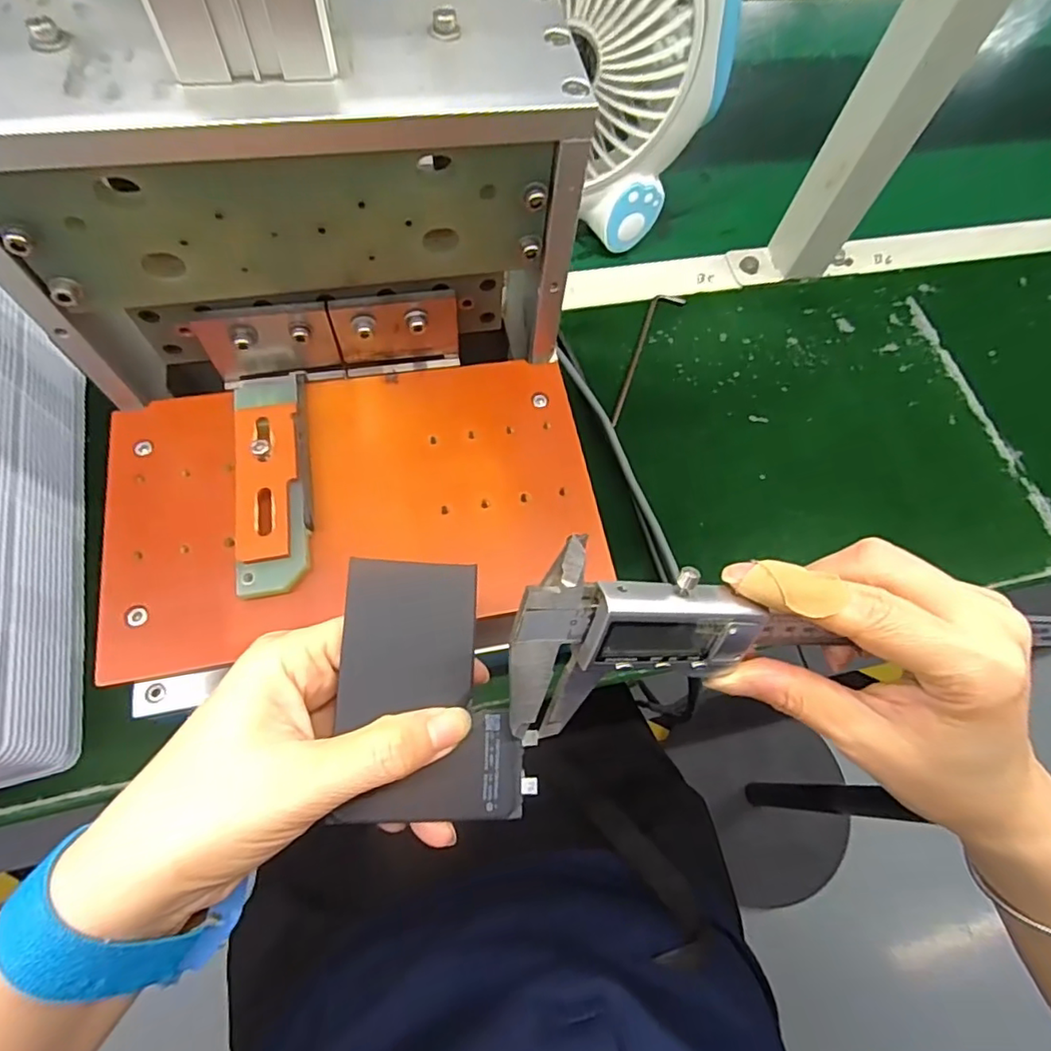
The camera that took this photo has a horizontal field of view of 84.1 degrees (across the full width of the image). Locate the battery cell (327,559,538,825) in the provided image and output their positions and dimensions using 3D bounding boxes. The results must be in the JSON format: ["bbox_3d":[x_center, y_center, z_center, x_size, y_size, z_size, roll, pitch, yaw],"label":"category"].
[{"bbox_3d":[-0.032,0.057,0.208,0.064,0.004,0.087,4,74,-14],"label":"battery cell"}]

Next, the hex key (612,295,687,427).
[{"bbox_3d":[0.095,-0.137,0.469,0.025,0.005,0.141,24,67,5],"label":"hex key"}]

